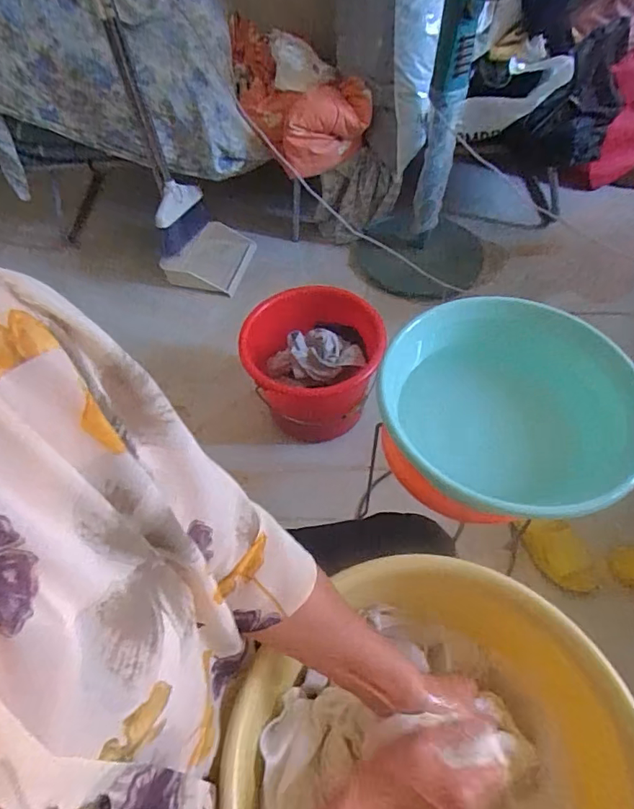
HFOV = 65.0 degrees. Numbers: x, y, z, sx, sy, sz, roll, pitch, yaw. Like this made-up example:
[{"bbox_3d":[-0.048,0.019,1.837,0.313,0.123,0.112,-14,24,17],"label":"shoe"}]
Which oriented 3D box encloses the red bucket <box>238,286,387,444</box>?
[{"bbox_3d":[-0.004,-0.069,1.266,0.312,0.317,0.304,-2,55,2],"label":"red bucket"}]

